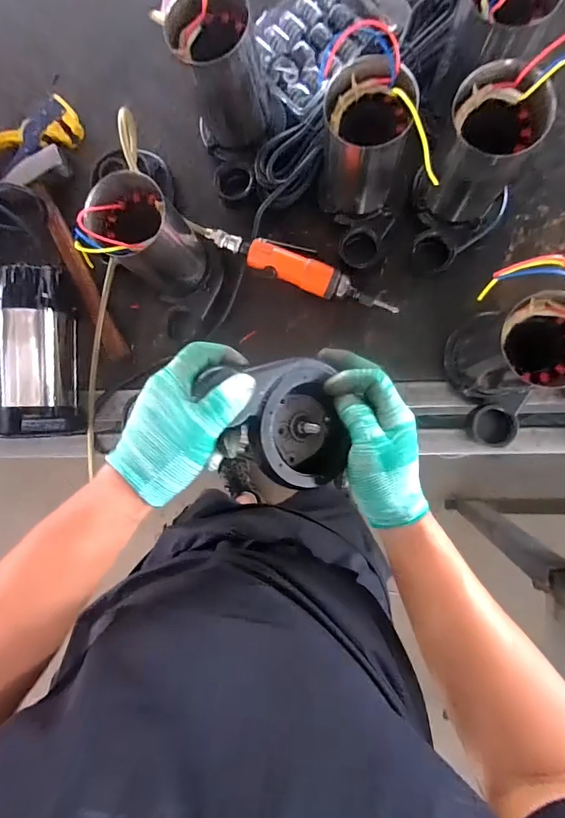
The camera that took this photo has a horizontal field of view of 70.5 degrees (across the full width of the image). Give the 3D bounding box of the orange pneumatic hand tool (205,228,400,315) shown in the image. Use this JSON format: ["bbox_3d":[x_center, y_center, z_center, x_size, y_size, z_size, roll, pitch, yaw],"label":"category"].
[{"bbox_3d":[0.029,-0.189,0.548,0.262,0.046,0.048,25,93,6],"label":"orange pneumatic hand tool"}]

